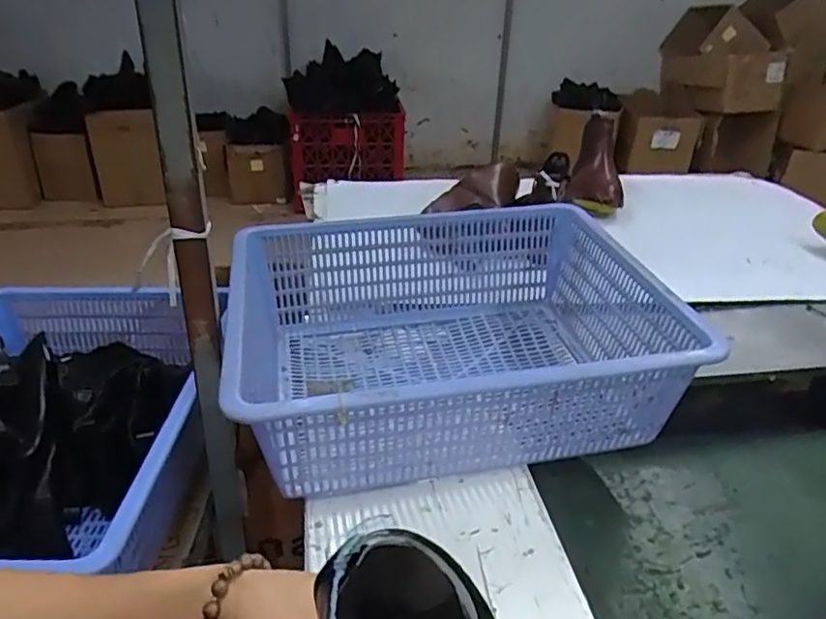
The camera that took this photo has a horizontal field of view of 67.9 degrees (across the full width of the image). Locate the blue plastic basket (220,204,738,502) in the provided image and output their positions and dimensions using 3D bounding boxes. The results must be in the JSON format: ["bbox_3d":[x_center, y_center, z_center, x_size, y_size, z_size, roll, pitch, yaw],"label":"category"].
[{"bbox_3d":[0.036,0.036,0.722,0.475,0.159,0.369,-6,30,-13],"label":"blue plastic basket"}]

